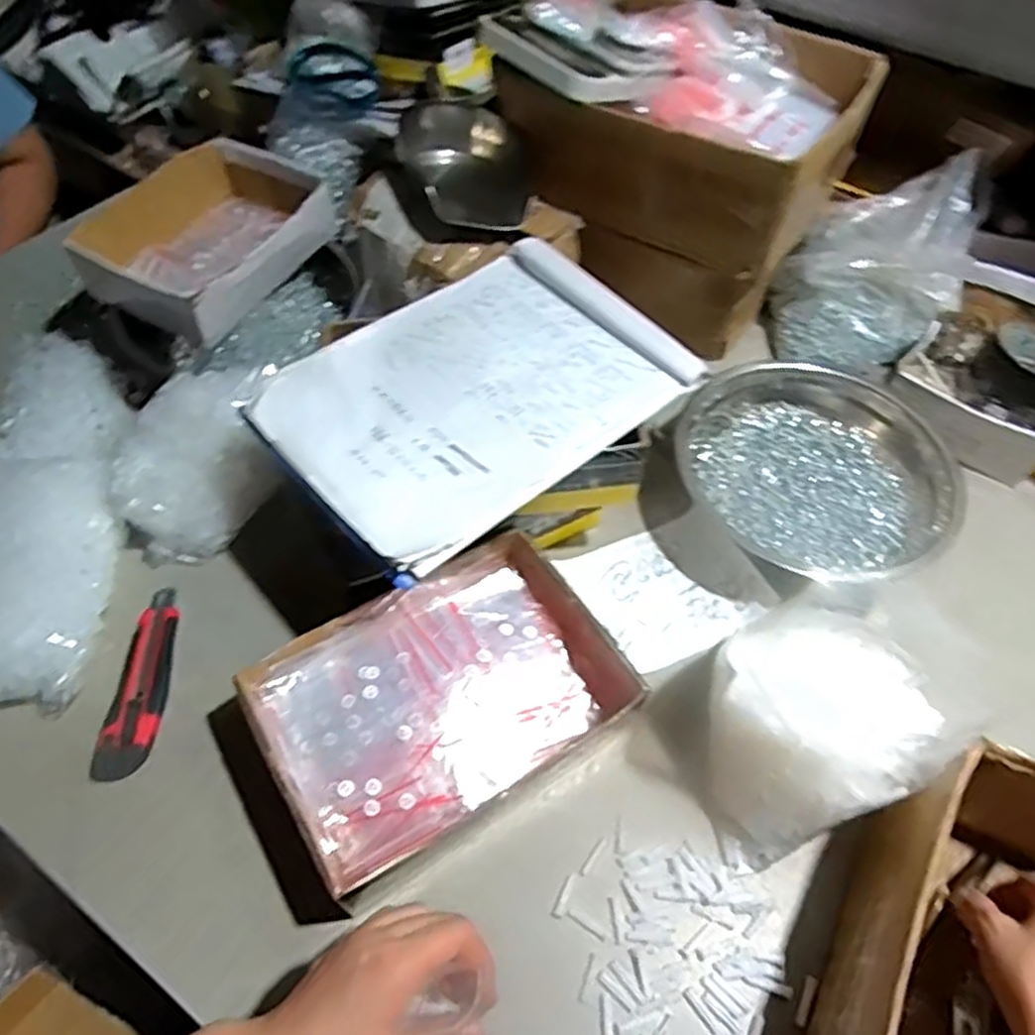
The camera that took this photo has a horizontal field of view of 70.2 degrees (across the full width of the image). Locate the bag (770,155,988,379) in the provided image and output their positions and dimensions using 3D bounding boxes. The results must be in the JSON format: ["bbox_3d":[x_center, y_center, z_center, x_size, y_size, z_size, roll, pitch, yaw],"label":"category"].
[{"bbox_3d":[0.390,-0.278,0.802,0.180,0.148,0.207,23,57,13],"label":"bag"}]

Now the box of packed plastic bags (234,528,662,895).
[{"bbox_3d":[-0.055,0.139,0.558,0.244,0.071,0.171,-26,60,-19],"label":"box of packed plastic bags"}]

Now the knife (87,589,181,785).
[{"bbox_3d":[-0.295,0.128,0.584,0.043,0.019,0.152,2,55,-1],"label":"knife"}]

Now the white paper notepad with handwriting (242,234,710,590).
[{"bbox_3d":[-0.029,-0.105,0.579,0.310,0.011,0.217,-36,64,-24],"label":"white paper notepad with handwriting"}]

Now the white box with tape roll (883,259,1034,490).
[{"bbox_3d":[0.508,-0.164,0.787,0.160,0.054,0.278,31,59,18],"label":"white box with tape roll"}]

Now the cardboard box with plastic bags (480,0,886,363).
[{"bbox_3d":[0.170,-0.403,0.809,0.335,0.256,0.267,28,59,16],"label":"cardboard box with plastic bags"}]

